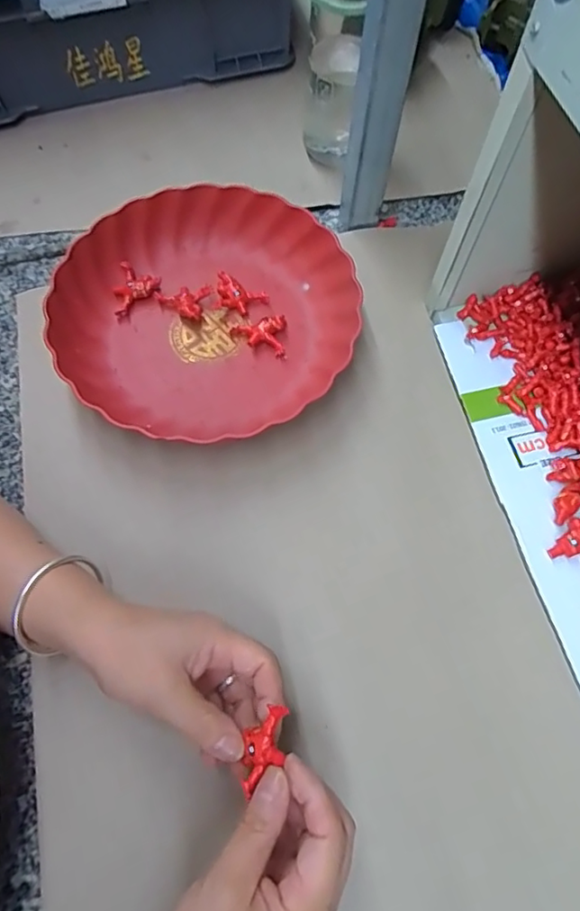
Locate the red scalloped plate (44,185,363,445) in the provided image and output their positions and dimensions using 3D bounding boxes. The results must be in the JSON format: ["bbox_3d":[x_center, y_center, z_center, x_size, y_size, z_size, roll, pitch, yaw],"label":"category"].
[{"bbox_3d":[-0.068,-0.124,0.458,0.238,0.042,0.218,0,68,0],"label":"red scalloped plate"}]

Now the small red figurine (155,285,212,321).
[{"bbox_3d":[-0.094,-0.132,0.476,0.049,0.015,0.031,3,68,1],"label":"small red figurine"}]

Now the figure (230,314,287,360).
[{"bbox_3d":[-0.025,-0.099,0.465,0.047,0.015,0.035,-8,68,-4],"label":"figure"}]

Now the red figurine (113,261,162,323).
[{"bbox_3d":[-0.138,-0.142,0.479,0.034,0.015,0.047,20,69,8],"label":"red figurine"}]

